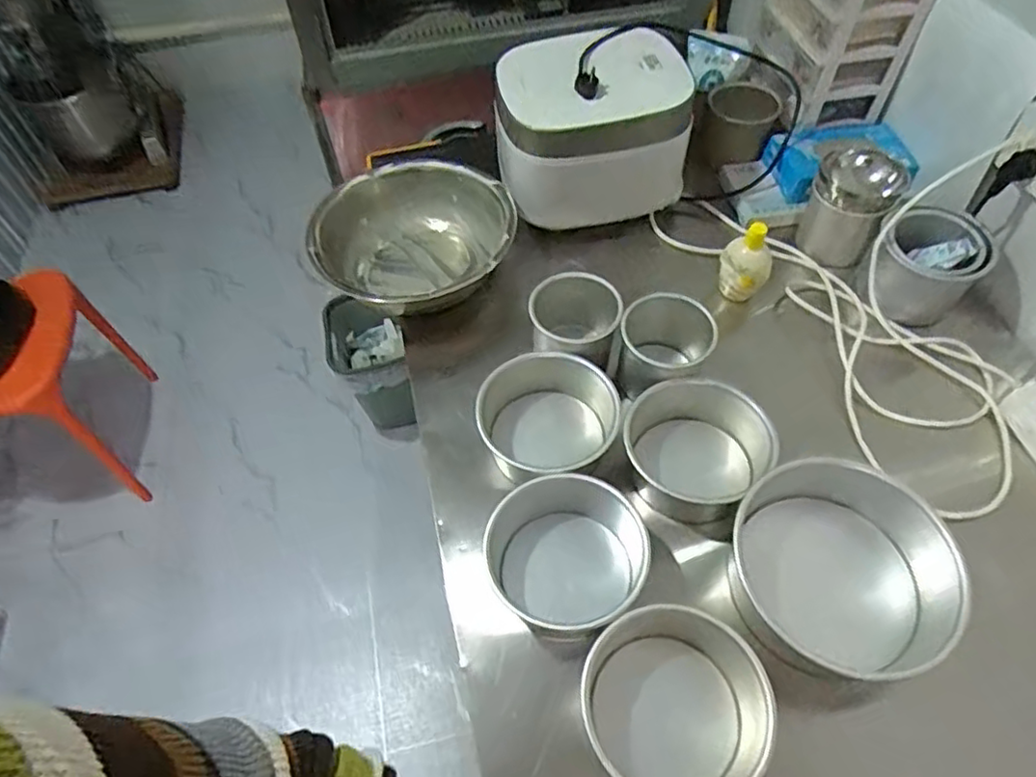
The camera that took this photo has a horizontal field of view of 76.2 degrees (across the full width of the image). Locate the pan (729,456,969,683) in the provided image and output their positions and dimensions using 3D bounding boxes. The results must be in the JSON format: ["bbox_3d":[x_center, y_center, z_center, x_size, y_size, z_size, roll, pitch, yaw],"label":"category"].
[{"bbox_3d":[0.312,0.169,0.656,0.177,0.085,0.184,-1,55,2],"label":"pan"}]

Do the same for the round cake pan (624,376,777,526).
[{"bbox_3d":[0.196,0.066,0.744,0.157,0.073,0.141,29,61,21],"label":"round cake pan"}]

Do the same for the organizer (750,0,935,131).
[{"bbox_3d":[0.461,-0.538,0.962,0.159,0.226,0.201,-8,55,-2],"label":"organizer"}]

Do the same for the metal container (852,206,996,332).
[{"bbox_3d":[0.524,-0.159,0.861,0.135,0.108,0.110,32,62,22],"label":"metal container"}]

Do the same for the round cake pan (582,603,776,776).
[{"bbox_3d":[0.138,0.289,0.596,0.154,0.075,0.158,-1,55,2],"label":"round cake pan"}]

